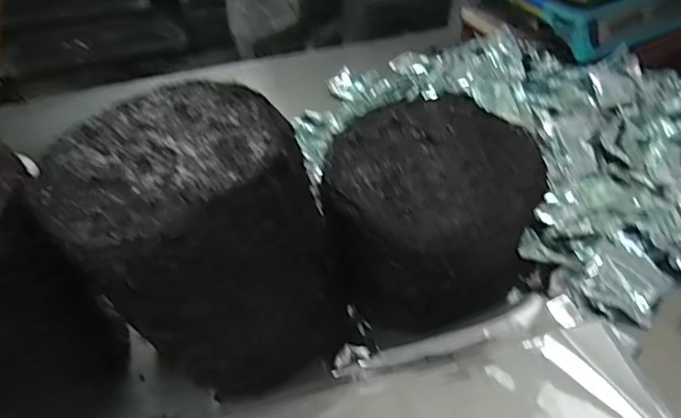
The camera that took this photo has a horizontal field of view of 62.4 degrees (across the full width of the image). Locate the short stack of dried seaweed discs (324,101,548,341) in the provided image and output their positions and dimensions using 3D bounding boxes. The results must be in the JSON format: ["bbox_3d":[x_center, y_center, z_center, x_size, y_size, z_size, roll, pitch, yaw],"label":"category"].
[{"bbox_3d":[0.093,0.003,0.598,0.208,0.142,0.205,-14,44,-7],"label":"short stack of dried seaweed discs"}]

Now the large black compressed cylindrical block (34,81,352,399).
[{"bbox_3d":[-0.127,0.029,0.519,0.190,0.219,0.187,-4,44,4],"label":"large black compressed cylindrical block"}]

